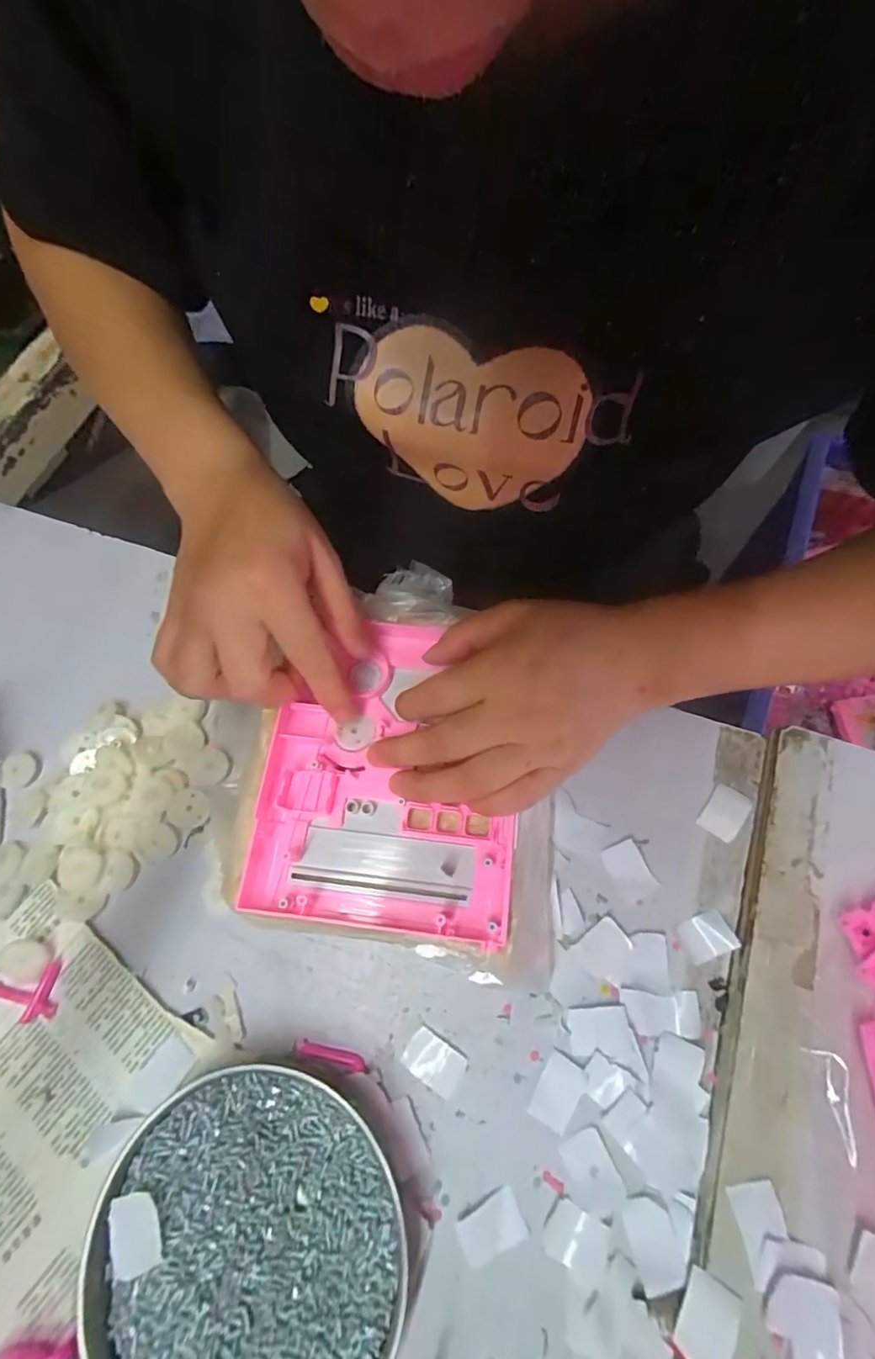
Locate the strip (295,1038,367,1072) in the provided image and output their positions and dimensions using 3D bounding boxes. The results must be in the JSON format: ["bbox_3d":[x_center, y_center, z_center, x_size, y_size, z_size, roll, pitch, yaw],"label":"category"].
[{"bbox_3d":[-0.054,0.190,0.263,0.038,0.004,0.006,10,68,7],"label":"strip"}]

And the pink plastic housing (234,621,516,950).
[{"bbox_3d":[-0.024,0.046,0.284,0.134,0.014,0.164,7,67,5],"label":"pink plastic housing"}]

